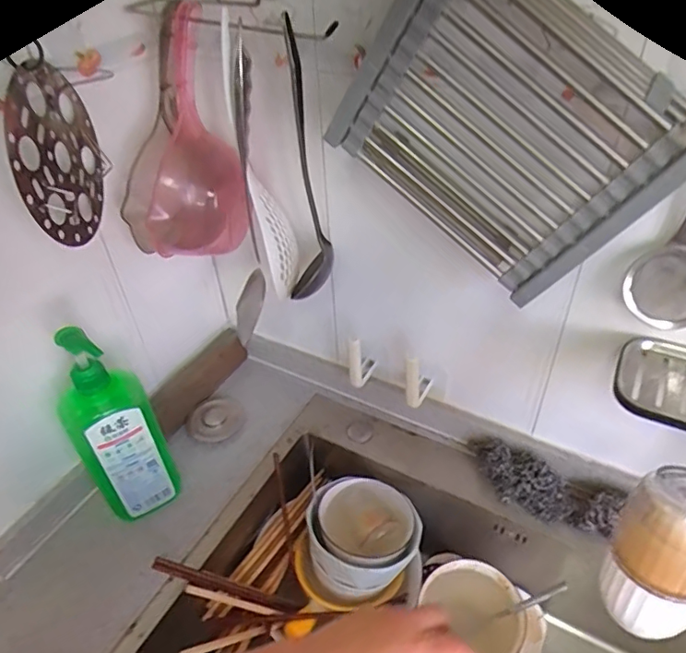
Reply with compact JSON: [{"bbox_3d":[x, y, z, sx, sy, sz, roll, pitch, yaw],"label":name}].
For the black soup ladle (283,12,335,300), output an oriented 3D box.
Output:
[{"bbox_3d":[-0.043,-0.160,0.598,0.053,0.309,0.088,-5,41,-2],"label":"black soup ladle"}]

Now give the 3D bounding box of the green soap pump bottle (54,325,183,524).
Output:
[{"bbox_3d":[-0.266,0.122,0.629,0.095,0.272,0.064,-30,47,-28],"label":"green soap pump bottle"}]

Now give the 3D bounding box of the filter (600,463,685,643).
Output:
[{"bbox_3d":[0.234,0.156,0.324,0.138,0.098,0.073,20,46,24],"label":"filter"}]

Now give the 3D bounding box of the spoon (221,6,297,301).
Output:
[{"bbox_3d":[-0.089,-0.176,0.608,0.044,0.288,0.103,-15,42,-14],"label":"spoon"}]

